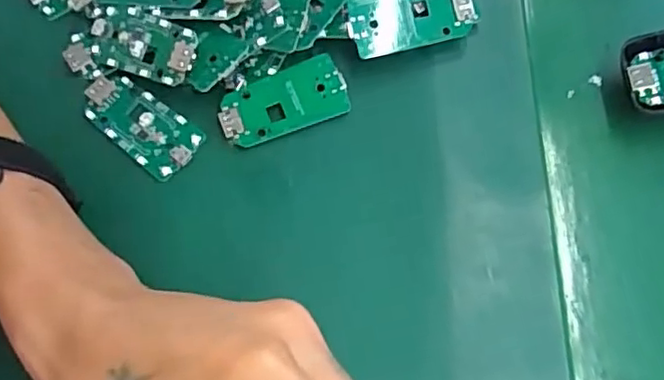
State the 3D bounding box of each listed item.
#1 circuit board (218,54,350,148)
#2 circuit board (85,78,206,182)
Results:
[{"bbox_3d":[-0.024,-0.042,0.308,0.062,0.004,0.030,-21,85,-6],"label":"circuit board"},{"bbox_3d":[-0.096,-0.033,0.310,0.062,0.004,0.030,37,75,13],"label":"circuit board"}]

